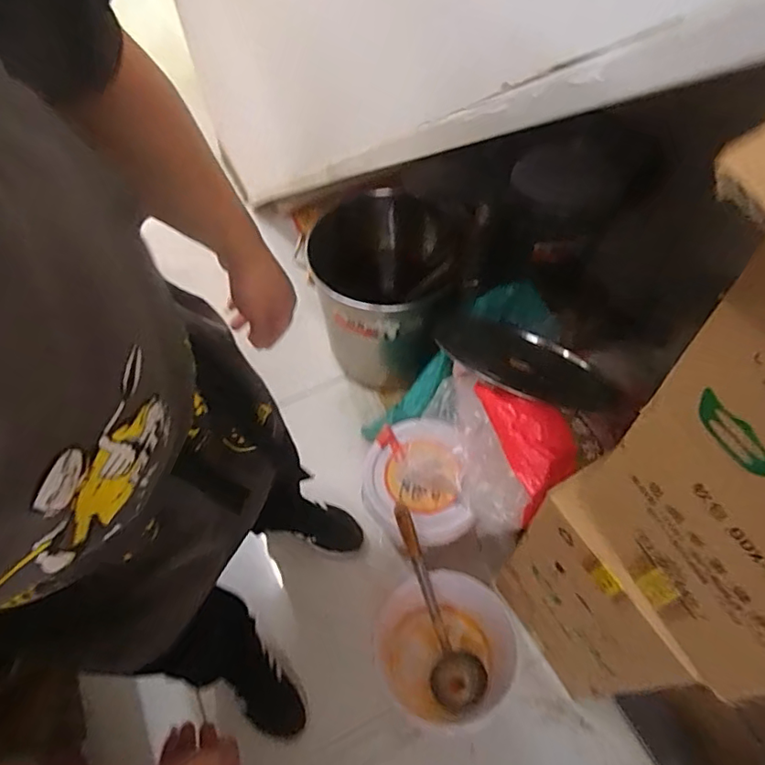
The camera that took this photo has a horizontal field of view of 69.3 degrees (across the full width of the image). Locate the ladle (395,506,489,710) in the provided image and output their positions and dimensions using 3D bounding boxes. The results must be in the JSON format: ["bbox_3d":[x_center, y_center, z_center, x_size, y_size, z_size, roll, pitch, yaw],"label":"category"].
[{"bbox_3d":[0.094,0.409,1.009,0.102,0.429,0.088,-21,19,-10],"label":"ladle"}]

